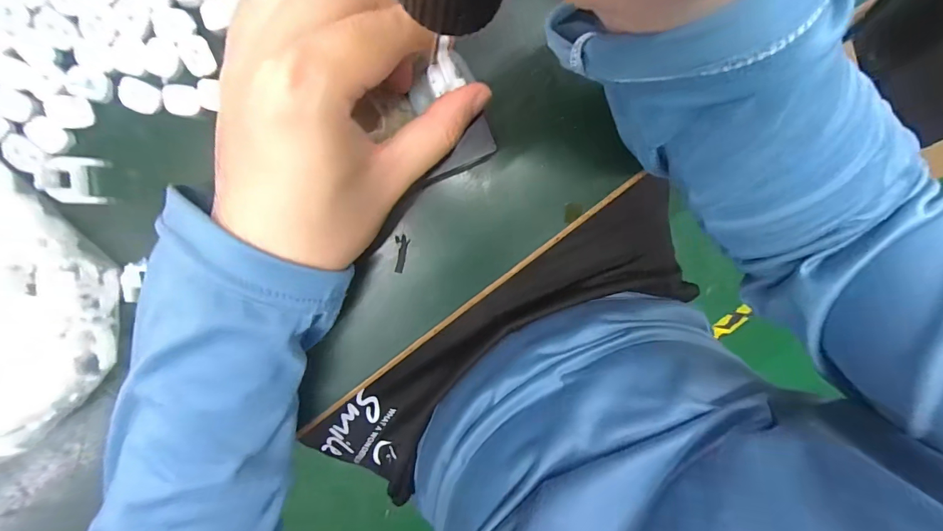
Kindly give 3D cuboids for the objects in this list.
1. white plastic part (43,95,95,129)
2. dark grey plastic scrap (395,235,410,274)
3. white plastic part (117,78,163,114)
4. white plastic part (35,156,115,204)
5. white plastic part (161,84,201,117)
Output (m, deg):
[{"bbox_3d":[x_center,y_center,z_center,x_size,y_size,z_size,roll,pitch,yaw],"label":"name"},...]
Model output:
[{"bbox_3d":[-0.186,-0.071,0.185,0.016,0.006,0.014,4,96,-7],"label":"white plastic part"},{"bbox_3d":[-0.038,-0.006,0.217,0.008,0.004,0.021,1,96,-7],"label":"dark grey plastic scrap"},{"bbox_3d":[-0.155,-0.079,0.186,0.016,0.004,0.014,16,95,-8],"label":"white plastic part"},{"bbox_3d":[-0.189,-0.041,0.189,0.022,0.014,0.022,2,96,-7],"label":"white plastic part"},{"bbox_3d":[-0.138,-0.079,0.190,0.016,0.004,0.014,6,96,-7],"label":"white plastic part"}]

